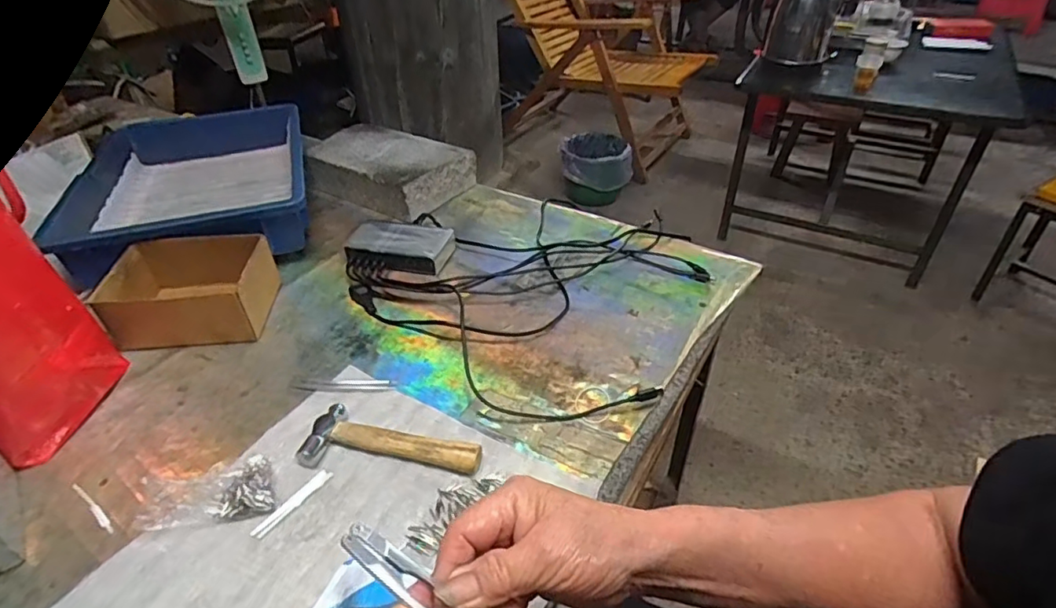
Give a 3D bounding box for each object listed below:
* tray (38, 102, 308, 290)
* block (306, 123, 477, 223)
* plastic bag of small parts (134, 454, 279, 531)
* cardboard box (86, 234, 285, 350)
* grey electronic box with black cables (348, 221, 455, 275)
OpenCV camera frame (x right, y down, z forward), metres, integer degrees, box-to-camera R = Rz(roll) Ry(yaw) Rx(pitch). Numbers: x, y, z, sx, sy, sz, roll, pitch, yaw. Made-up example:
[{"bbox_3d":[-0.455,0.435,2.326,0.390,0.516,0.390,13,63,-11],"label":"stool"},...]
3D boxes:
[{"bbox_3d":[-0.471,-0.177,0.823,0.276,0.097,0.407,-13,40,-15],"label":"tray"},{"bbox_3d":[-0.219,-0.212,0.887,0.235,0.062,0.148,20,43,24],"label":"block"},{"bbox_3d":[-0.261,0.150,0.461,0.092,0.034,0.058,-14,40,-15],"label":"plastic bag of small parts"},{"bbox_3d":[-0.377,-0.015,0.640,0.159,0.070,0.116,-6,39,-5],"label":"cardboard box"},{"bbox_3d":[-0.165,-0.073,0.732,0.127,0.035,0.075,3,39,6],"label":"grey electronic box with black cables"}]

